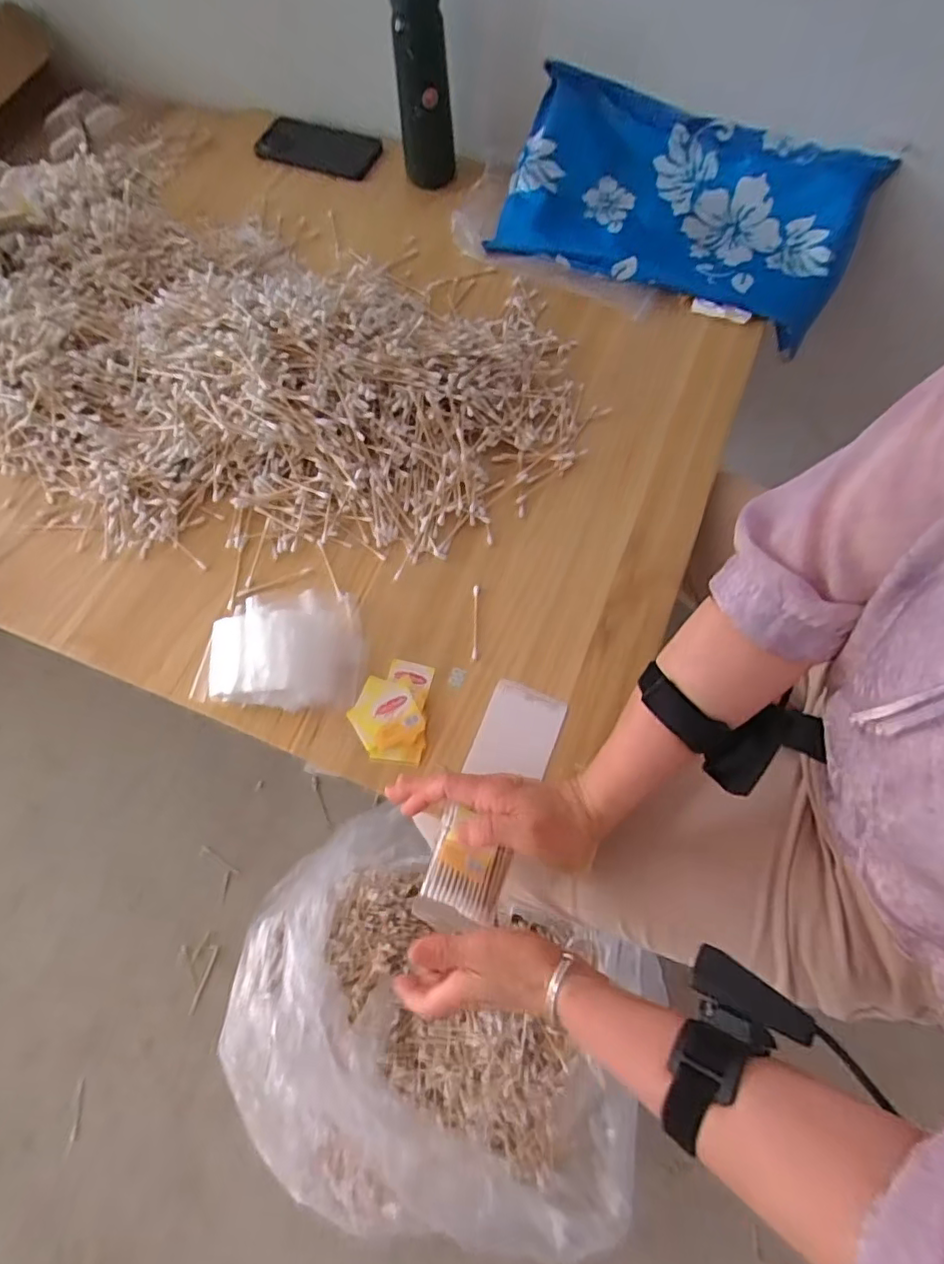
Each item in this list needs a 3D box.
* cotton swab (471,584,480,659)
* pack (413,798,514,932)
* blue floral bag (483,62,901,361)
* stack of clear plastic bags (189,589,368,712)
[{"bbox_3d":[0.003,-0.010,0.519,0.006,0.004,0.068,0,68,2],"label":"cotton swab"},{"bbox_3d":[-0.005,0.177,0.436,0.057,0.012,0.079,18,73,7],"label":"pack"},{"bbox_3d":[0.188,-0.391,0.548,0.316,0.030,0.141,24,118,6],"label":"blue floral bag"},{"bbox_3d":[-0.163,0.016,0.498,0.138,0.032,0.101,-8,67,-1],"label":"stack of clear plastic bags"}]

